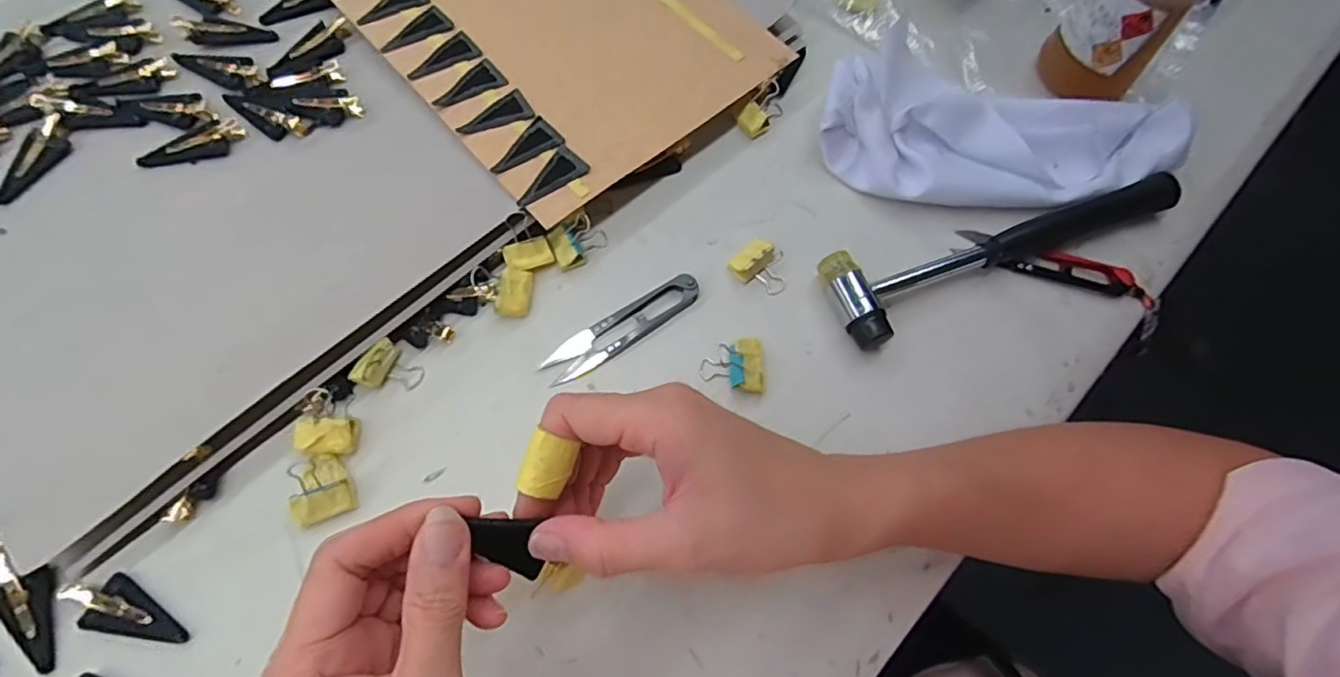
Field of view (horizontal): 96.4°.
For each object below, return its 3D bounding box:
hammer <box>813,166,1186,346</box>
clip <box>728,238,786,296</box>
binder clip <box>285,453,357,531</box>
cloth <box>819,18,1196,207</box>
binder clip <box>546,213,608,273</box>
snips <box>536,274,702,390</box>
[{"bbox_3d":[0.206,-0.058,0.371,0.236,0.028,0.058,-20,71,-10],"label":"hammer"},{"bbox_3d":[0.059,-0.046,0.367,0.033,0.020,0.034,-39,76,-16],"label":"clip"},{"bbox_3d":[-0.182,0.078,0.312,0.029,0.013,0.033,-17,71,-10],"label":"binder clip"},{"bbox_3d":[0.215,-0.128,0.397,0.228,0.039,0.114,20,69,5],"label":"cloth"},{"bbox_3d":[-0.056,-0.061,0.370,0.035,0.019,0.025,-24,72,-12],"label":"binder clip"},{"bbox_3d":[-0.028,-0.007,0.354,0.102,0.009,0.023,-33,74,-14],"label":"snips"}]

